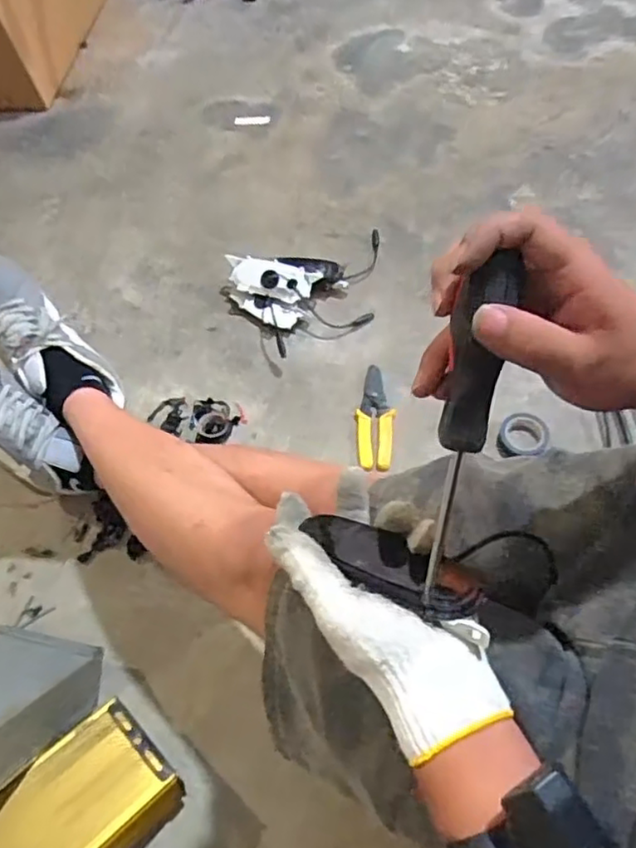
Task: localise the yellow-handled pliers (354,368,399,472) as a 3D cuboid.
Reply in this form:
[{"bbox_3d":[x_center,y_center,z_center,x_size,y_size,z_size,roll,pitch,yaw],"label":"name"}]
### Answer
[{"bbox_3d":[0.079,-0.010,0.880,0.051,0.012,0.160,2,62,5],"label":"yellow-handled pliers"}]

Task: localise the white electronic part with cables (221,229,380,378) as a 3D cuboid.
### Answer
[{"bbox_3d":[-0.014,-0.197,0.963,0.257,0.047,0.215,-11,62,-2],"label":"white electronic part with cables"}]

